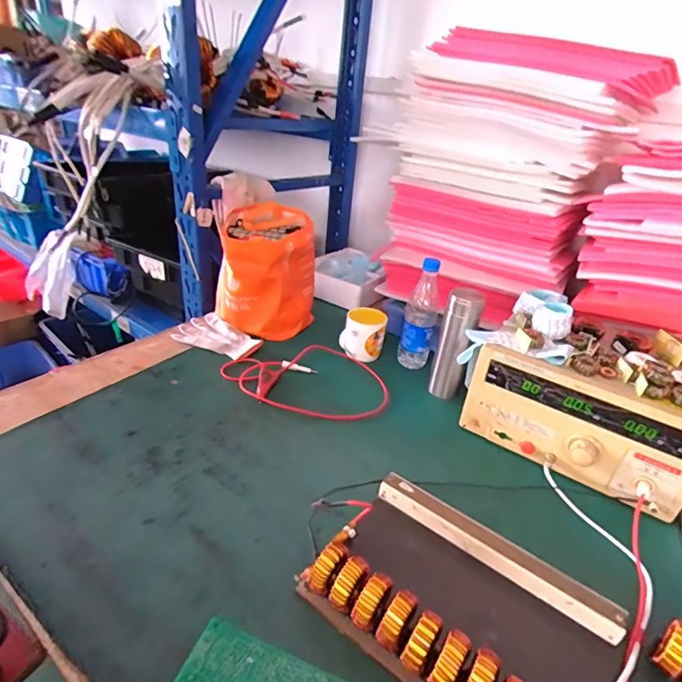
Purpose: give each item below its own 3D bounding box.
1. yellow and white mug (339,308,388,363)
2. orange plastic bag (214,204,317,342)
[{"bbox_3d":[0.048,-0.011,0.901,0.085,0.097,0.086,12,30,9],"label":"yellow and white mug"},{"bbox_3d":[-0.168,-0.156,0.972,0.214,0.237,0.219,2,30,-9],"label":"orange plastic bag"}]

